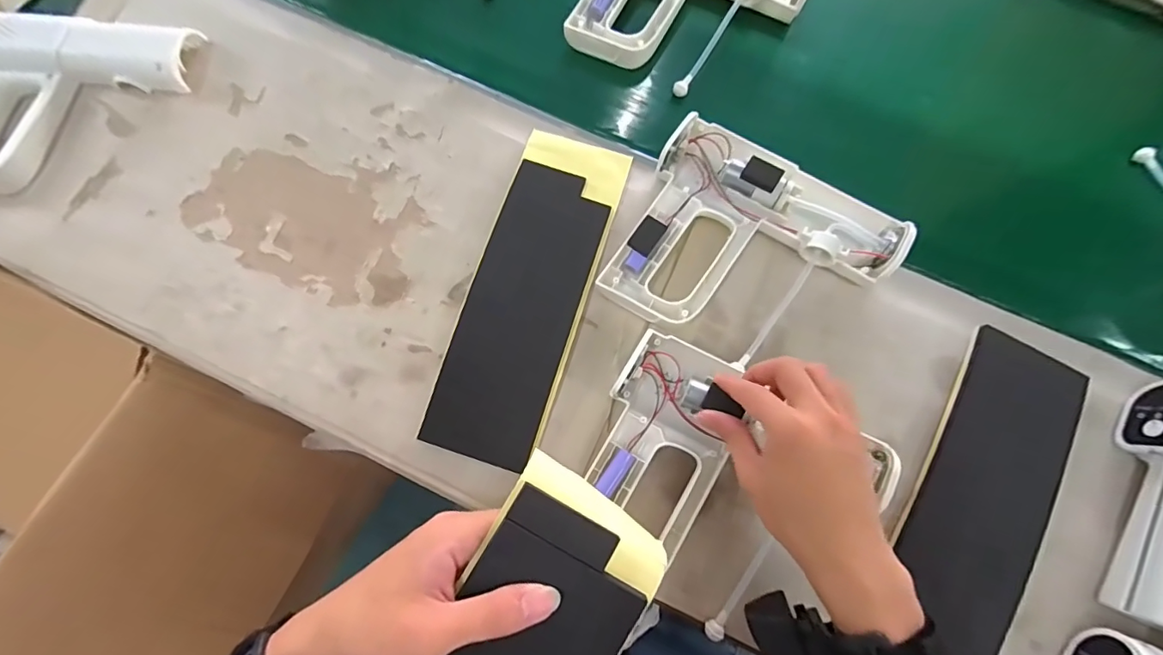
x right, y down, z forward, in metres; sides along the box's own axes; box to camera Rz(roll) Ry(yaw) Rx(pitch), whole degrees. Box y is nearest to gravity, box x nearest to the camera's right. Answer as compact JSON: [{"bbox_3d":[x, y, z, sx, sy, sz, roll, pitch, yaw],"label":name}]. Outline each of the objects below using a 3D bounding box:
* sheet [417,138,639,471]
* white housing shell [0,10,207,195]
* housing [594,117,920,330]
[{"bbox_3d":[-0.042,-0.034,0.430,0.095,0.020,0.292,18,78,3],"label":"sheet"},{"bbox_3d":[-0.464,-0.199,0.440,0.203,0.045,0.176,5,78,0],"label":"white housing shell"},{"bbox_3d":[0.146,-0.065,0.425,0.210,0.037,0.178,27,78,5],"label":"housing"}]

